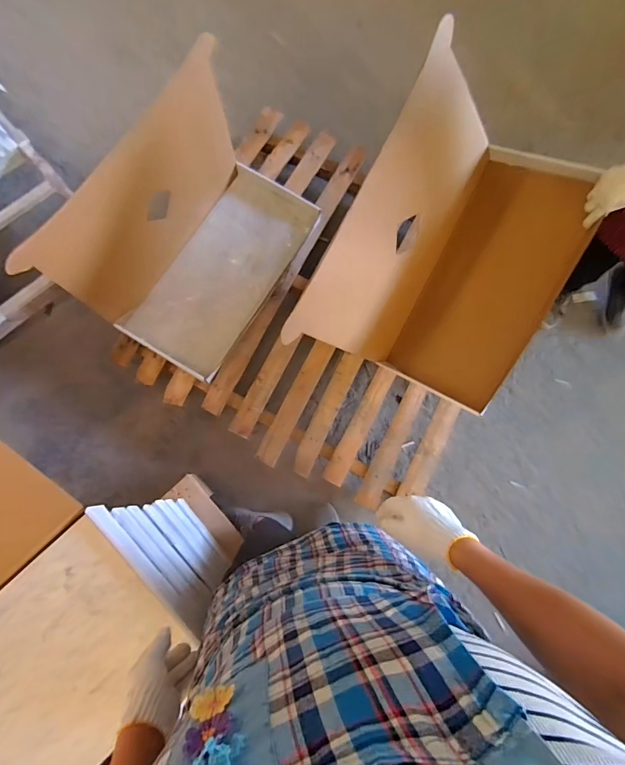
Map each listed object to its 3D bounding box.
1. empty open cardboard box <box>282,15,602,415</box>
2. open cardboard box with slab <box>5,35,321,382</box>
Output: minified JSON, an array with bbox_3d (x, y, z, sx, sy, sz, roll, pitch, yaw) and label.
[{"bbox_3d":[0.300,-0.313,0.965,0.300,0.489,0.658,39,107,38],"label":"empty open cardboard box"},{"bbox_3d":[-0.279,-0.379,1.067,0.383,0.392,0.628,32,80,5],"label":"open cardboard box with slab"}]

